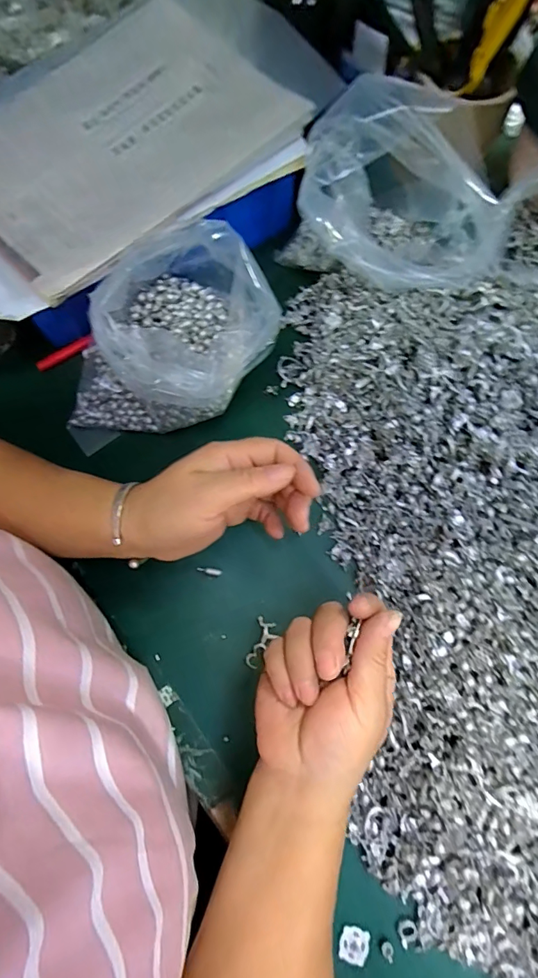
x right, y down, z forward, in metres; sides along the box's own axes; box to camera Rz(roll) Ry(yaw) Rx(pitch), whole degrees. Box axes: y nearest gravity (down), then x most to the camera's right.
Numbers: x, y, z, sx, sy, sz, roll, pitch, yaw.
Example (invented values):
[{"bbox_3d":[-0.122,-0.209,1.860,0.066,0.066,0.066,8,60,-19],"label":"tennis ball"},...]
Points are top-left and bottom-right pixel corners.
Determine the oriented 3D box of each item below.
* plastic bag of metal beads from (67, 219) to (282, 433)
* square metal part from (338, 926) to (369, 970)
[{"bbox_3d":[-0.093,-0.118,0.367,0.185,0.098,0.121,-24,74,-7],"label":"plastic bag of metal beads"},{"bbox_3d":[0.056,0.302,0.290,0.019,0.004,0.020,14,73,5],"label":"square metal part"}]

